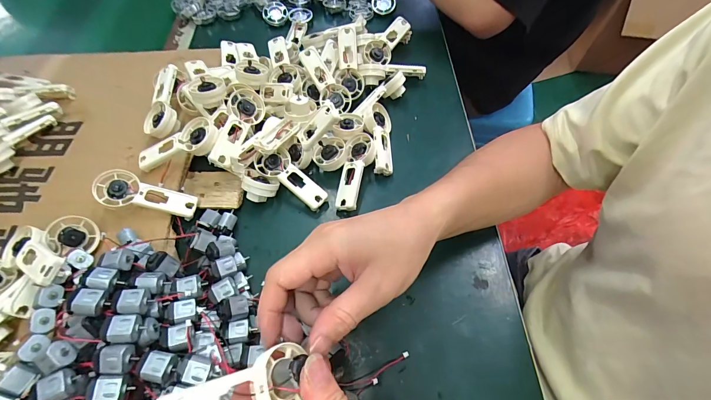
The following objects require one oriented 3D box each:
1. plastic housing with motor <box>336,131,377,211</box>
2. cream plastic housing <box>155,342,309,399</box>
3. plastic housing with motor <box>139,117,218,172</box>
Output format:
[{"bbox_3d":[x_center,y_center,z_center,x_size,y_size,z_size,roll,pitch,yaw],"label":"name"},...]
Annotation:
[{"bbox_3d":[0.001,-0.031,0.386,0.033,0.032,0.092,6,59,5],"label":"plastic housing with motor"},{"bbox_3d":[-0.058,0.103,0.181,0.018,0.089,0.034,-46,62,22],"label":"cream plastic housing"},{"bbox_3d":[-0.192,-0.058,0.365,0.089,0.019,0.033,-22,61,5],"label":"plastic housing with motor"}]

